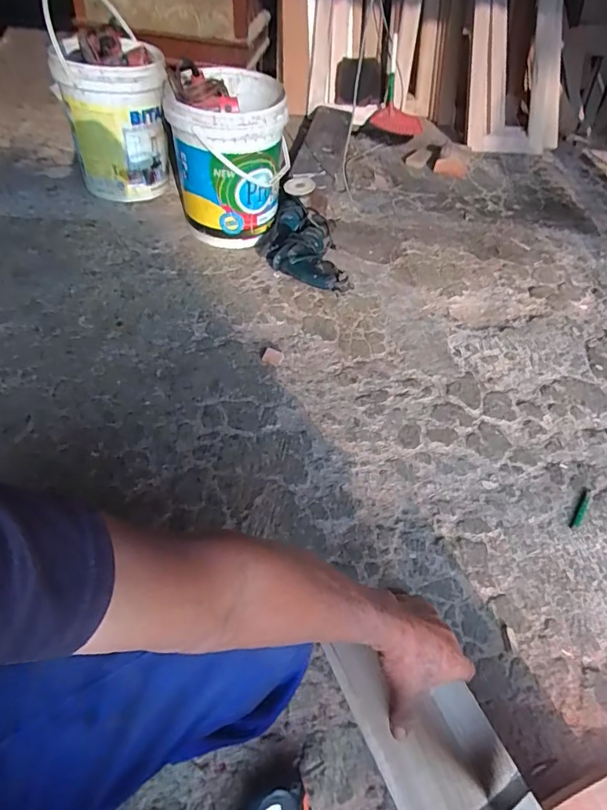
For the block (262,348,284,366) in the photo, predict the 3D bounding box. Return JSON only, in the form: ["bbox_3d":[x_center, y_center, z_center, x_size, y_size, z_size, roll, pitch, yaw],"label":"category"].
[{"bbox_3d":[-0.072,-0.112,1.150,0.047,0.012,0.039,18,50,10],"label":"block"}]

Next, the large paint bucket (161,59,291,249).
[{"bbox_3d":[-0.201,-0.689,1.375,0.300,0.367,0.345,-1,49,-6],"label":"large paint bucket"}]

